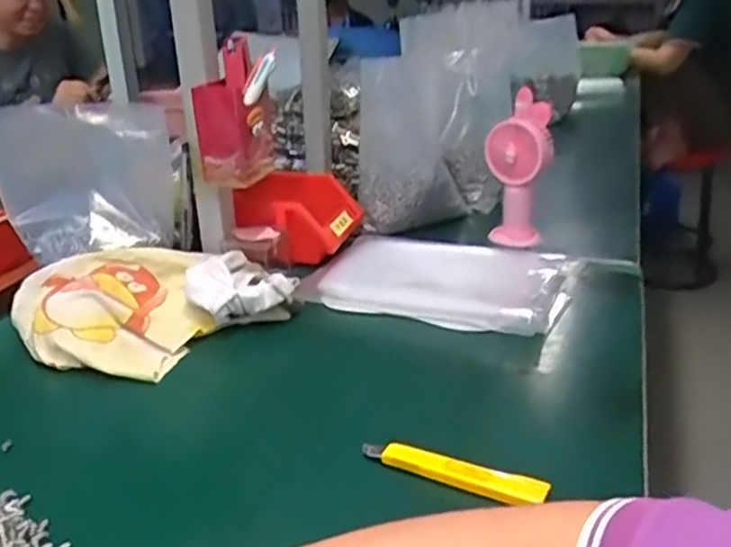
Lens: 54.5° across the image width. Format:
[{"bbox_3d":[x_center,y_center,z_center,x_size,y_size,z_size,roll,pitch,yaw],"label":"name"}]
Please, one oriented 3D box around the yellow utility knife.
[{"bbox_3d":[0.057,0.134,0.479,0.126,0.014,0.020,9,26,22],"label":"yellow utility knife"}]

